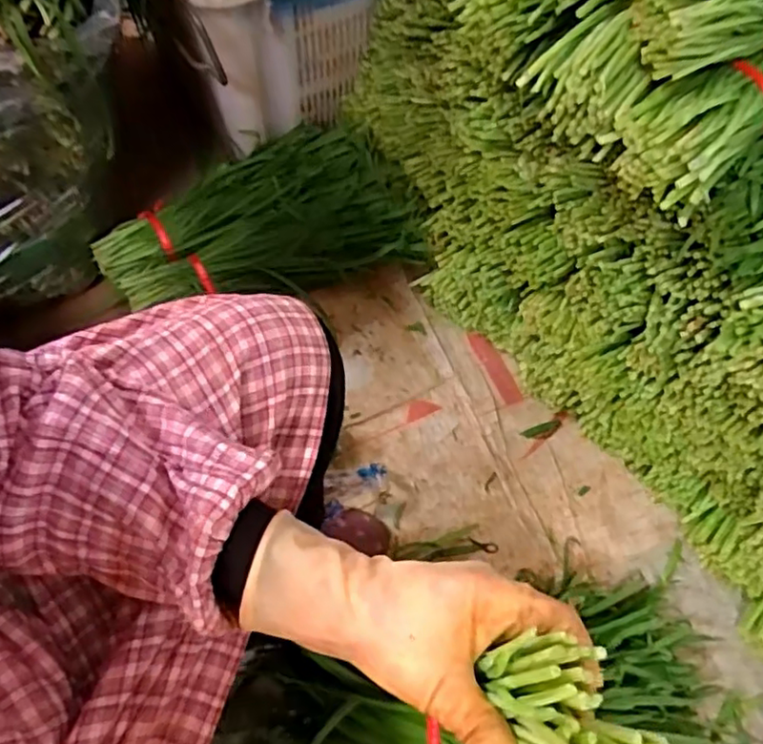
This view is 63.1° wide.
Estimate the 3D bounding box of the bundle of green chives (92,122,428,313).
[{"bbox_3d":[-0.186,-0.221,0.924,0.451,0.063,0.242,-17,68,-10],"label":"bundle of green chives"}]

